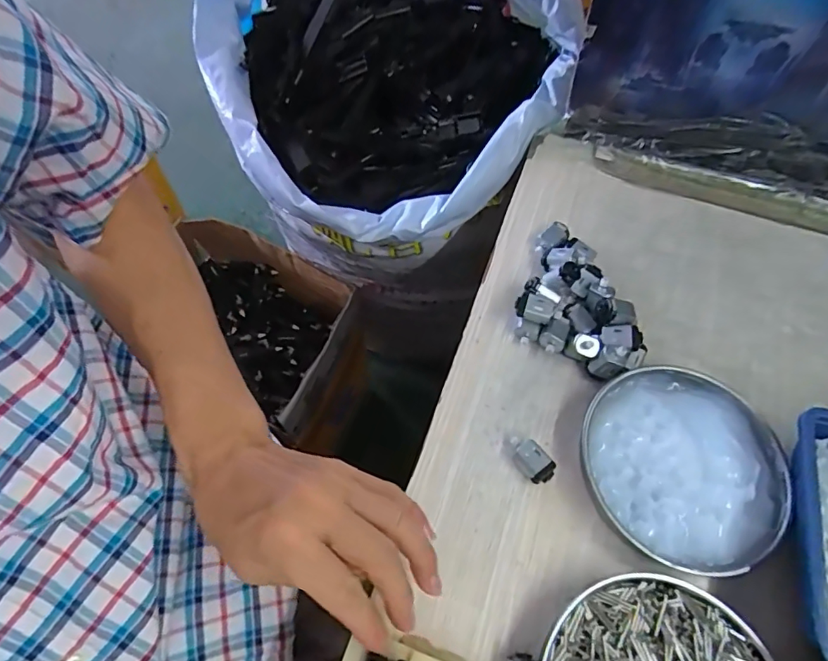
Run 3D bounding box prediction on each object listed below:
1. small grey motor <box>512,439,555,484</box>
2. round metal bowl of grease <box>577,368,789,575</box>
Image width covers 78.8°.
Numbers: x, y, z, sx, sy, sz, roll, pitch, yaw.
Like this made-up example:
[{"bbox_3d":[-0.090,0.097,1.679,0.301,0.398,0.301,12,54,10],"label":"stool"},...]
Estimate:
[{"bbox_3d":[0.080,0.090,0.339,0.018,0.017,0.028,-35,68,-18],"label":"small grey motor"},{"bbox_3d":[0.177,0.090,0.340,0.128,0.032,0.125,1,62,-1],"label":"round metal bowl of grease"}]

